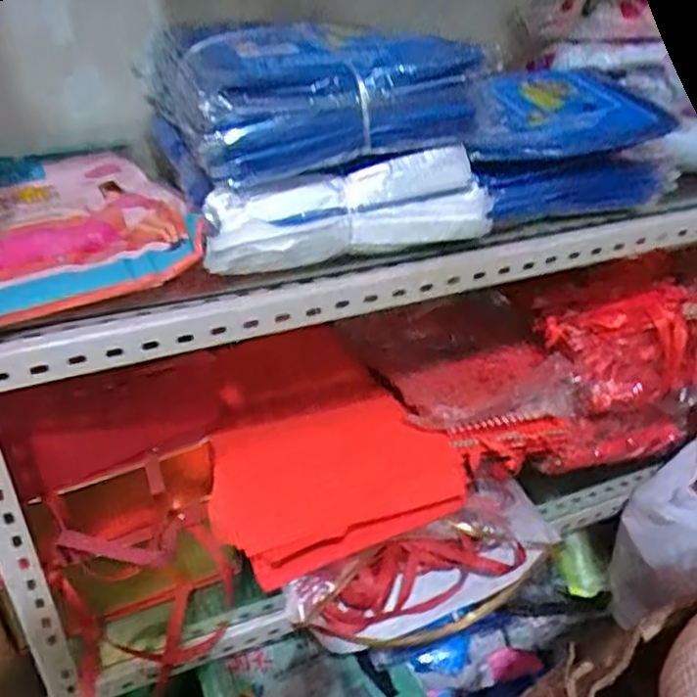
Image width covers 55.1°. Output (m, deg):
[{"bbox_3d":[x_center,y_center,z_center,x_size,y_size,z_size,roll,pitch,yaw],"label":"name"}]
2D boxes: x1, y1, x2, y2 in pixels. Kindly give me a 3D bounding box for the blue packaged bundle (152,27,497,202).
[{"bbox_3d":[-0.040,-0.221,0.573,0.250,0.090,0.236,-10,34,-14],"label":"blue packaged bundle"}]

